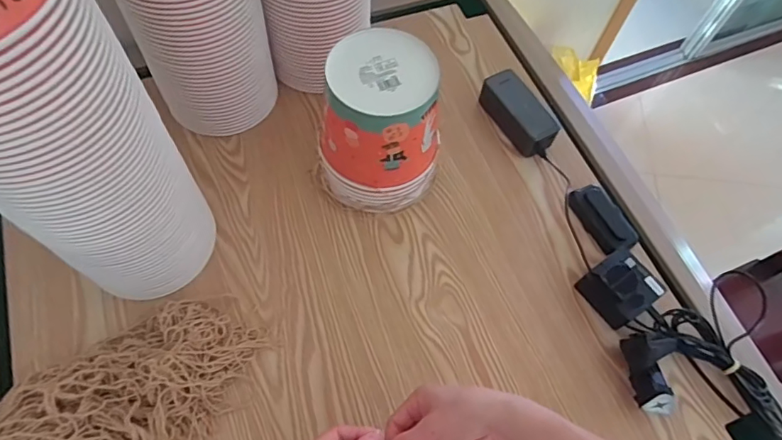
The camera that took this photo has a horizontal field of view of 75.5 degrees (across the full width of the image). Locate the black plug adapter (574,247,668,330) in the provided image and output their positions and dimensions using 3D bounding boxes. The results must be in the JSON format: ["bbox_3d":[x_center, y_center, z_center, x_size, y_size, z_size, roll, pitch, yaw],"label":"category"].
[{"bbox_3d":[0.295,0.087,0.649,0.073,0.060,0.076,-33,70,-18],"label":"black plug adapter"}]

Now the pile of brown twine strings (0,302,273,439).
[{"bbox_3d":[-0.299,0.199,0.545,0.163,0.069,0.314,42,68,15],"label":"pile of brown twine strings"}]

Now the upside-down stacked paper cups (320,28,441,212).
[{"bbox_3d":[-0.009,-0.115,0.648,0.138,0.193,0.139,2,64,-3],"label":"upside-down stacked paper cups"}]

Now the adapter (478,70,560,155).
[{"bbox_3d":[0.197,-0.161,0.772,0.057,0.052,0.135,-30,69,-17],"label":"adapter"}]

